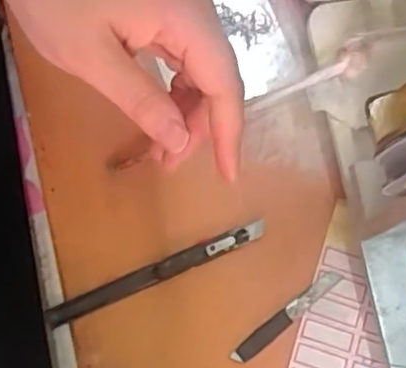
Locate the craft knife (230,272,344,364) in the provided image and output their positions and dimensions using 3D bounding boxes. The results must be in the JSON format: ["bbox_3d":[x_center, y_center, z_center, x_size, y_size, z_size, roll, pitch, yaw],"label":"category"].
[{"bbox_3d":[0.050,0.079,0.381,0.080,0.006,0.011,-38,83,-10],"label":"craft knife"}]

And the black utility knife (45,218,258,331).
[{"bbox_3d":[-0.027,0.053,0.379,0.137,0.008,0.011,-23,81,-8],"label":"black utility knife"}]

